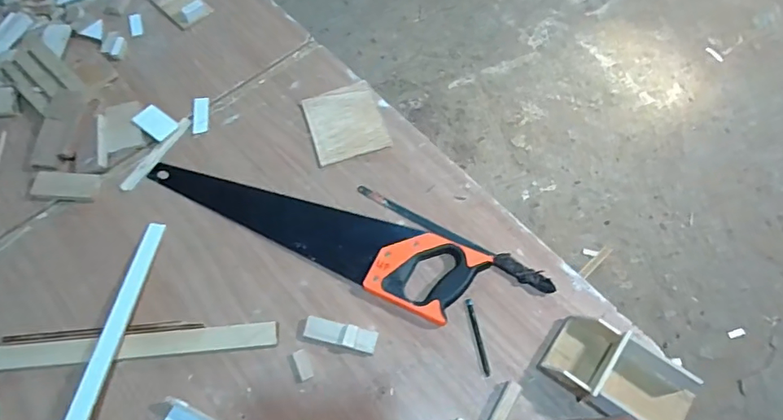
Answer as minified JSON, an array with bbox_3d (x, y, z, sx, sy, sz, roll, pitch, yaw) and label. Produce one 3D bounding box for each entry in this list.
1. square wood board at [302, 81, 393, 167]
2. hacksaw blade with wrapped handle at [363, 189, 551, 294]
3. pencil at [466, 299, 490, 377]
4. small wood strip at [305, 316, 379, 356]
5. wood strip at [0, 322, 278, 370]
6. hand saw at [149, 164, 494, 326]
[{"bbox_3d":[-0.075,-0.144,0.830,0.116,0.009,0.140,-17,64,-7],"label":"square wood board"},{"bbox_3d":[0.086,0.035,0.729,0.310,0.017,0.024,28,67,15],"label":"hacksaw blade with wrapped handle"},{"bbox_3d":[0.114,0.166,0.671,0.008,0.004,0.101,-10,63,-4],"label":"pencil"},{"bbox_3d":[-0.066,0.163,0.667,0.096,0.013,0.030,14,64,9],"label":"small wood strip"},{"bbox_3d":[-0.401,0.181,0.661,0.495,0.015,0.034,-5,63,-1],"label":"wood strip"},{"bbox_3d":[-0.123,0.012,0.744,0.505,0.024,0.113,24,66,13],"label":"hand saw"}]

